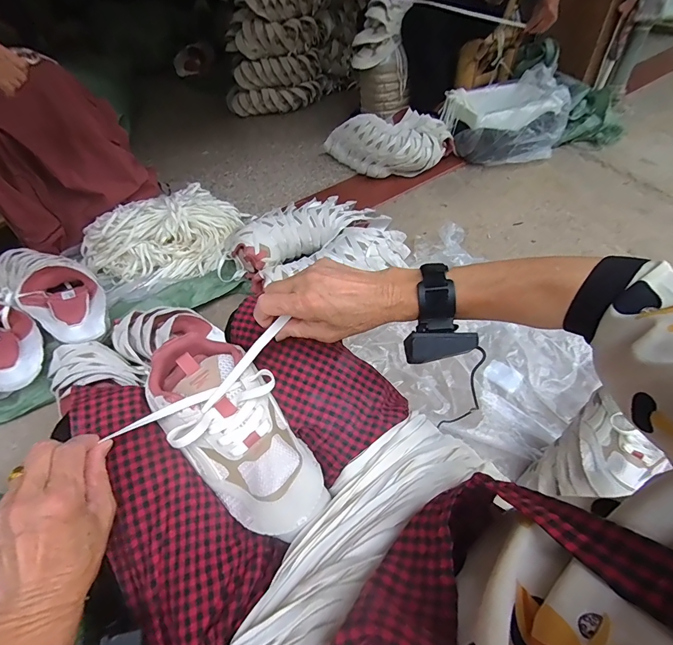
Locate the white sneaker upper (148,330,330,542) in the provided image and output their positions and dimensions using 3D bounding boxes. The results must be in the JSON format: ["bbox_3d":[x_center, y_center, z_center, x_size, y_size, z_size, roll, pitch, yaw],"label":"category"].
[{"bbox_3d":[-0.103,0.106,0.377,0.103,0.057,0.229,-36,75,-25],"label":"white sneaker upper"}]

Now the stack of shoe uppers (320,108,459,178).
[{"bbox_3d":[0.195,-0.659,1.389,0.463,0.181,0.252,-1,48,4],"label":"stack of shoe uppers"}]

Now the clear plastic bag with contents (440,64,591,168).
[{"bbox_3d":[0.663,-0.793,1.449,0.454,0.243,0.418,19,52,20],"label":"clear plastic bag with contents"}]

